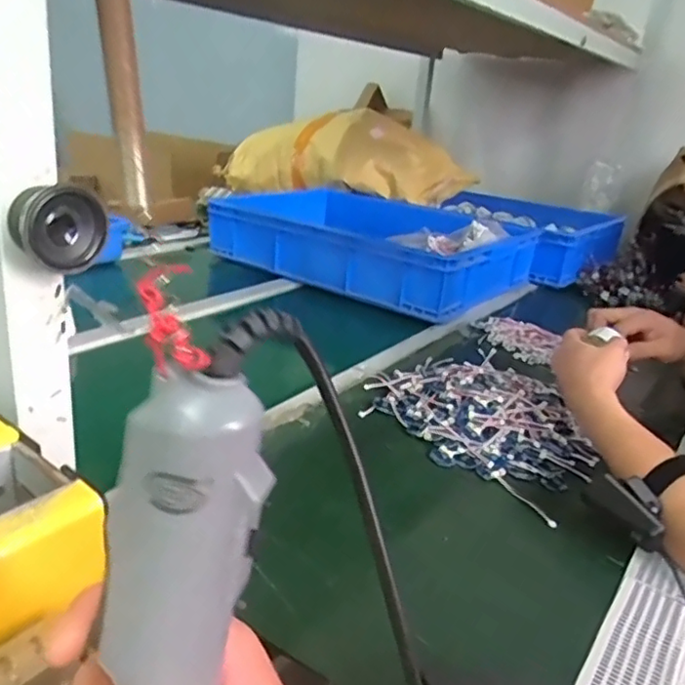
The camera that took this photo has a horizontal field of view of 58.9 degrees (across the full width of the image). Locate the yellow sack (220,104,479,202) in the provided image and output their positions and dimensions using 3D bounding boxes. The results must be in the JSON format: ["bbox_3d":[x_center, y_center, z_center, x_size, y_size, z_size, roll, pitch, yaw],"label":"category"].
[{"bbox_3d":[0.001,-0.529,1.716,0.599,0.226,0.300,18,25,27],"label":"yellow sack"}]

